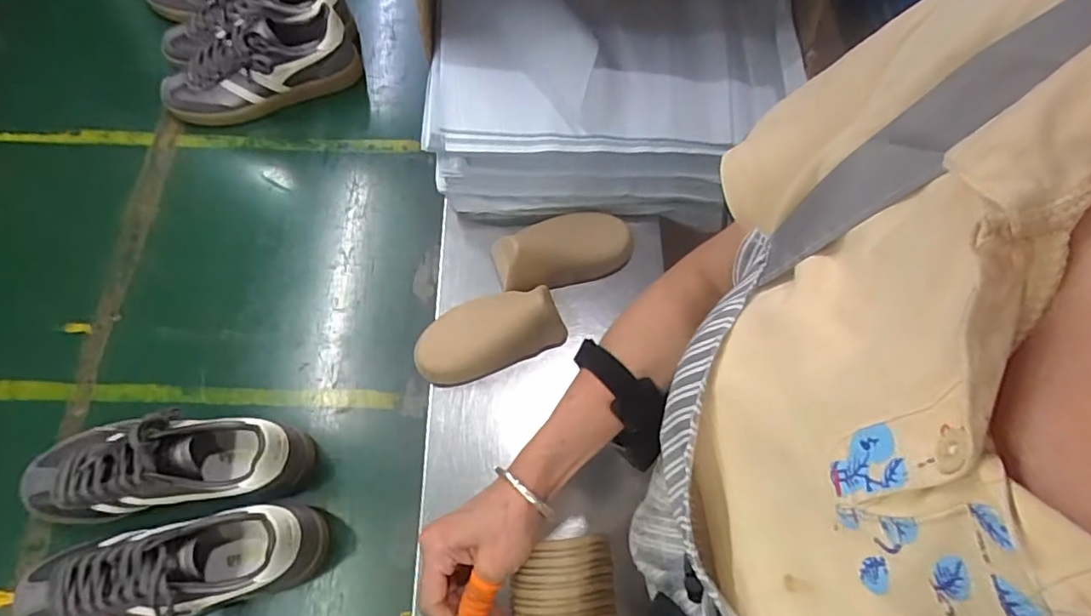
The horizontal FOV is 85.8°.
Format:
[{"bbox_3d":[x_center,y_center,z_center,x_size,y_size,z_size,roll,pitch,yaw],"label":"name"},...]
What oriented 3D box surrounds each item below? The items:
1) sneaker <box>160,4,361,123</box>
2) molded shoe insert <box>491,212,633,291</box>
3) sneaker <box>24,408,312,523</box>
[{"bbox_3d":[-0.382,-0.325,0.781,0.259,0.091,0.092,-22,67,-11],"label":"sneaker"},{"bbox_3d":[0.024,-0.070,0.652,0.158,0.068,0.074,-13,67,-7],"label":"molded shoe insert"},{"bbox_3d":[-0.369,0.148,0.560,0.259,0.091,0.085,-6,65,-4],"label":"sneaker"}]

